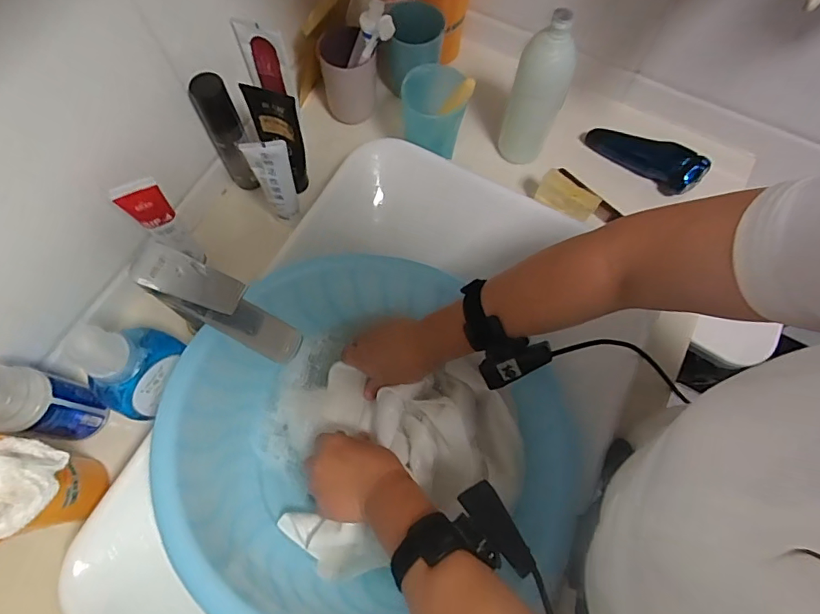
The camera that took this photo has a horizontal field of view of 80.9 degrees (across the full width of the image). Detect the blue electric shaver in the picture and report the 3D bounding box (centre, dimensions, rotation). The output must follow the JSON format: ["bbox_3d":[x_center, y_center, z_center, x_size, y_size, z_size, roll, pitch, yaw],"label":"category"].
[{"bbox_3d":[0.309,-0.198,0.647,0.158,0.047,0.043,32,71,26],"label":"blue electric shaver"}]

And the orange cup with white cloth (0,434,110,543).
[{"bbox_3d":[-0.339,0.171,0.423,0.105,0.150,0.097,0,69,-1],"label":"orange cup with white cloth"}]

